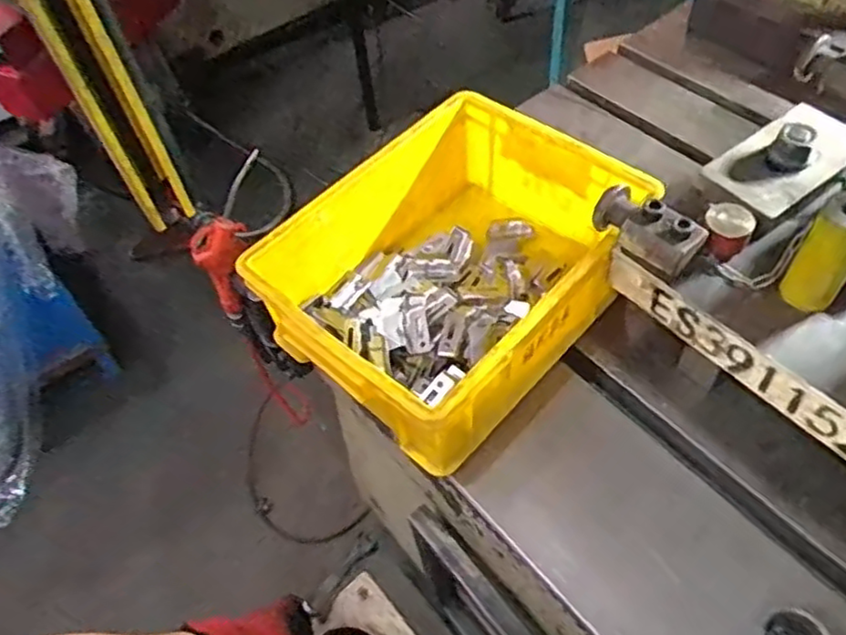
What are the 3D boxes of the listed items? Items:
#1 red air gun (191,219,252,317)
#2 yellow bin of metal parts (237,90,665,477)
[{"bbox_3d":[-0.228,-0.059,0.799,0.064,0.144,0.025,-29,57,-15],"label":"red air gun"},{"bbox_3d":[0.028,-0.046,0.683,0.262,0.129,0.342,37,65,27],"label":"yellow bin of metal parts"}]

